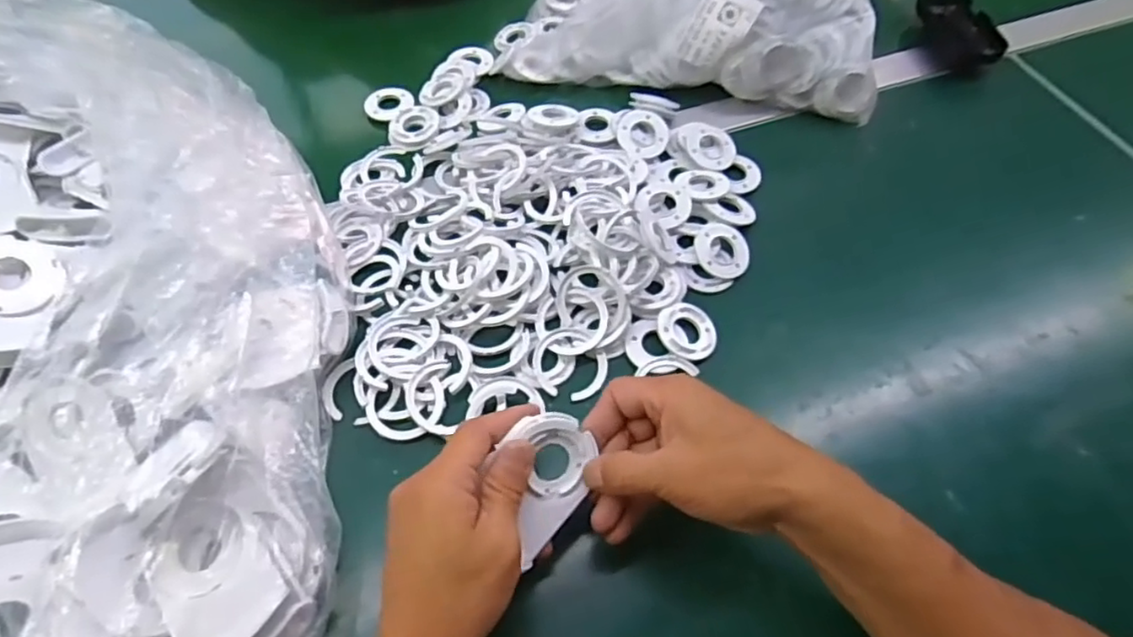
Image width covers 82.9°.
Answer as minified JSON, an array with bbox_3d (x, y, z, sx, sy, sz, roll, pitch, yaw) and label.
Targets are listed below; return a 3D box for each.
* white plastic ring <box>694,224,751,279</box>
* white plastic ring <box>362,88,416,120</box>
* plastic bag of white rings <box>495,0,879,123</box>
[{"bbox_3d":[0.119,-0.052,0.488,0.041,0.007,0.044,2,78,-11],"label":"white plastic ring"},{"bbox_3d":[-0.164,-0.199,0.591,0.044,0.008,0.041,0,57,0],"label":"white plastic ring"},{"bbox_3d":[0.123,-0.310,0.600,0.331,0.095,0.199,10,59,5],"label":"plastic bag of white rings"}]

